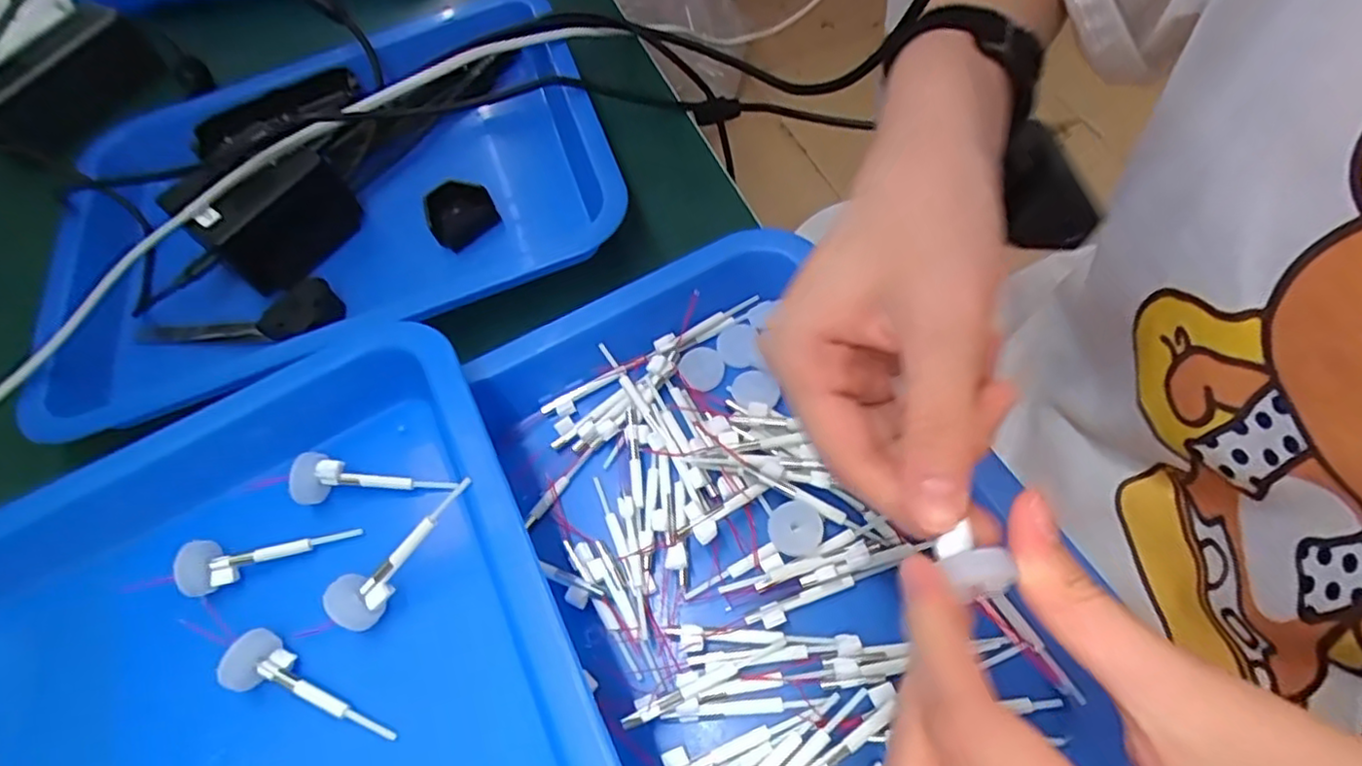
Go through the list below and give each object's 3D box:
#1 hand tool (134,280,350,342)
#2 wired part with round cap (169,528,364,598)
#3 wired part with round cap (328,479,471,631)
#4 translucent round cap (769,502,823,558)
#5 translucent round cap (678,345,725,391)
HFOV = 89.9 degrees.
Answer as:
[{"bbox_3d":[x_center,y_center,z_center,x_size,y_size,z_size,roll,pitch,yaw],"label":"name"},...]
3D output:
[{"bbox_3d":[-0.248,-0.034,0.385,0.129,0.019,0.041,-9,56,15],"label":"hand tool"},{"bbox_3d":[-0.163,0.068,0.268,0.067,0.011,0.020,-12,58,3],"label":"wired part with round cap"},{"bbox_3d":[-0.100,0.061,0.249,0.067,0.011,0.021,-45,63,-1],"label":"wired part with round cap"},{"bbox_3d":[0.046,0.058,0.272,0.021,0.006,0.019,9,61,15],"label":"translucent round cap"},{"bbox_3d":[0.010,-0.007,0.323,0.020,0.007,0.021,-5,58,7],"label":"translucent round cap"}]

